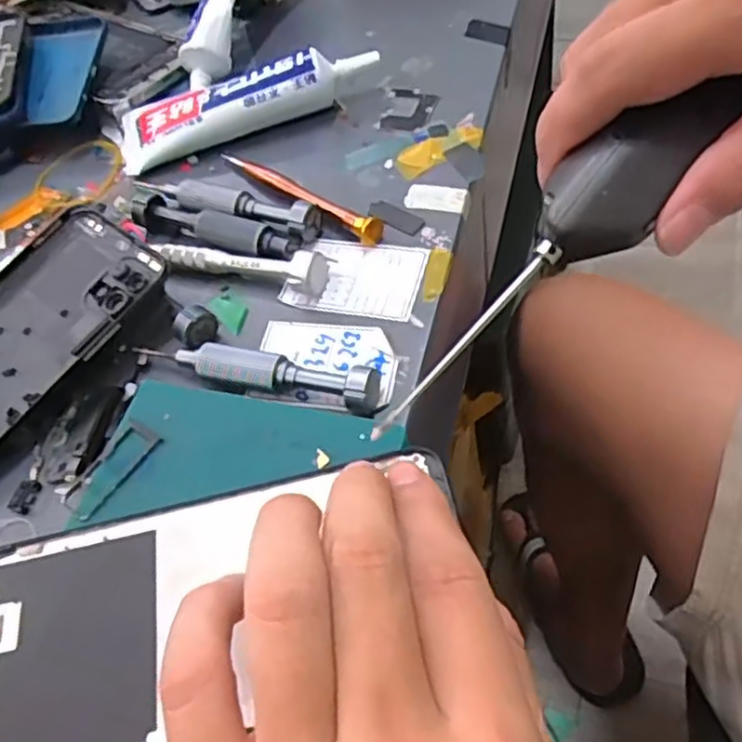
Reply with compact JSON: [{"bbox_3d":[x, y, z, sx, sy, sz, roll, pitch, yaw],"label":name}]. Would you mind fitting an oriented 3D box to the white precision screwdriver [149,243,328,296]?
[{"bbox_3d":[-0.061,-0.049,0.313,0.084,0.013,0.015,9,58,17],"label":"white precision screwdriver"}]

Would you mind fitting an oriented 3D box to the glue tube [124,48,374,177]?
[{"bbox_3d":[-0.067,-0.140,0.373,0.139,0.020,0.038,-16,58,7],"label":"glue tube"}]

